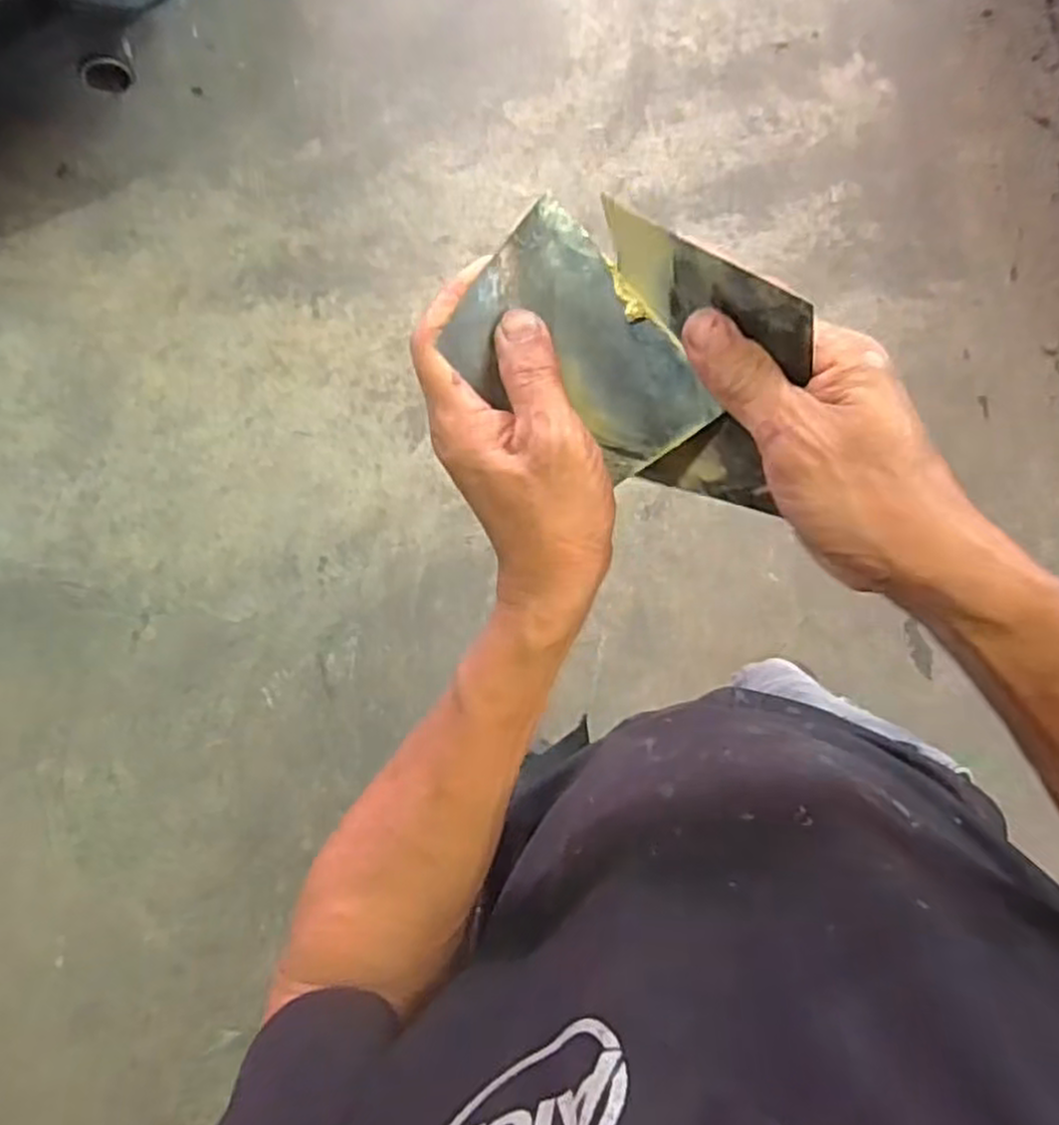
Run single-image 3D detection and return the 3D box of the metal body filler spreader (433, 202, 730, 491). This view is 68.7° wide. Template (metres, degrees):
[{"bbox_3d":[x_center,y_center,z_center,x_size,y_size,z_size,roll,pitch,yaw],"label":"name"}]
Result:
[{"bbox_3d":[0.019,-0.089,0.343,0.078,0.016,0.117,-40,96,7],"label":"metal body filler spreader"}]

